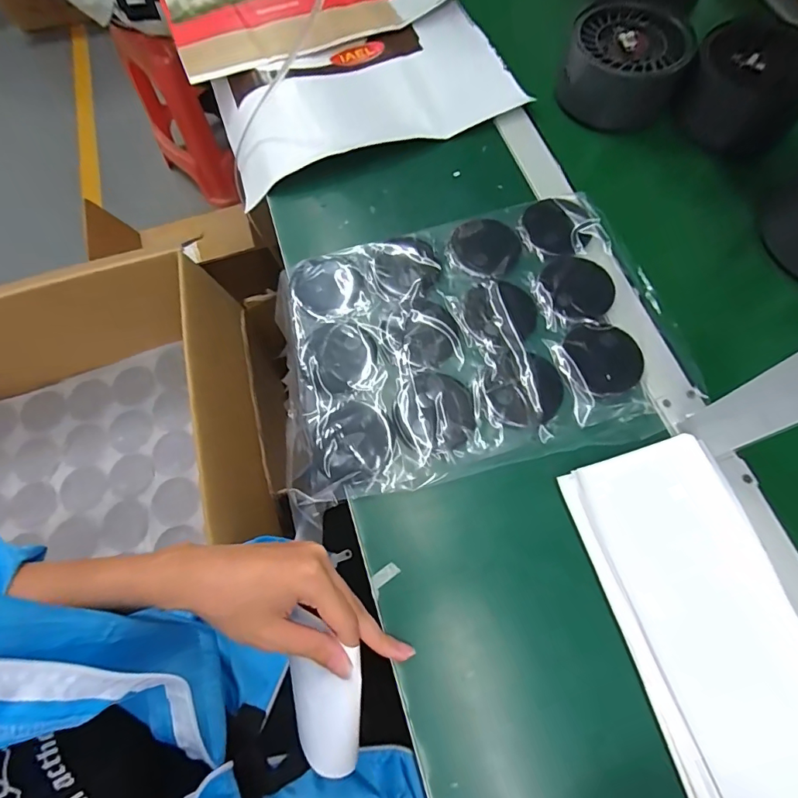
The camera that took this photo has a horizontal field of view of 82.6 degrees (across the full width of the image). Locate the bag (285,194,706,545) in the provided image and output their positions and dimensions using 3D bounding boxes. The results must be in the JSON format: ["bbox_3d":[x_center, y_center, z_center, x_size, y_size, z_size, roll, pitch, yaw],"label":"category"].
[{"bbox_3d":[0.065,-0.060,0.450,0.382,0.026,0.273,-15,68,-6],"label":"bag"}]

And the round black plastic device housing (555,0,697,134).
[{"bbox_3d":[0.265,-0.401,0.544,0.130,0.070,0.122,16,69,6],"label":"round black plastic device housing"}]

